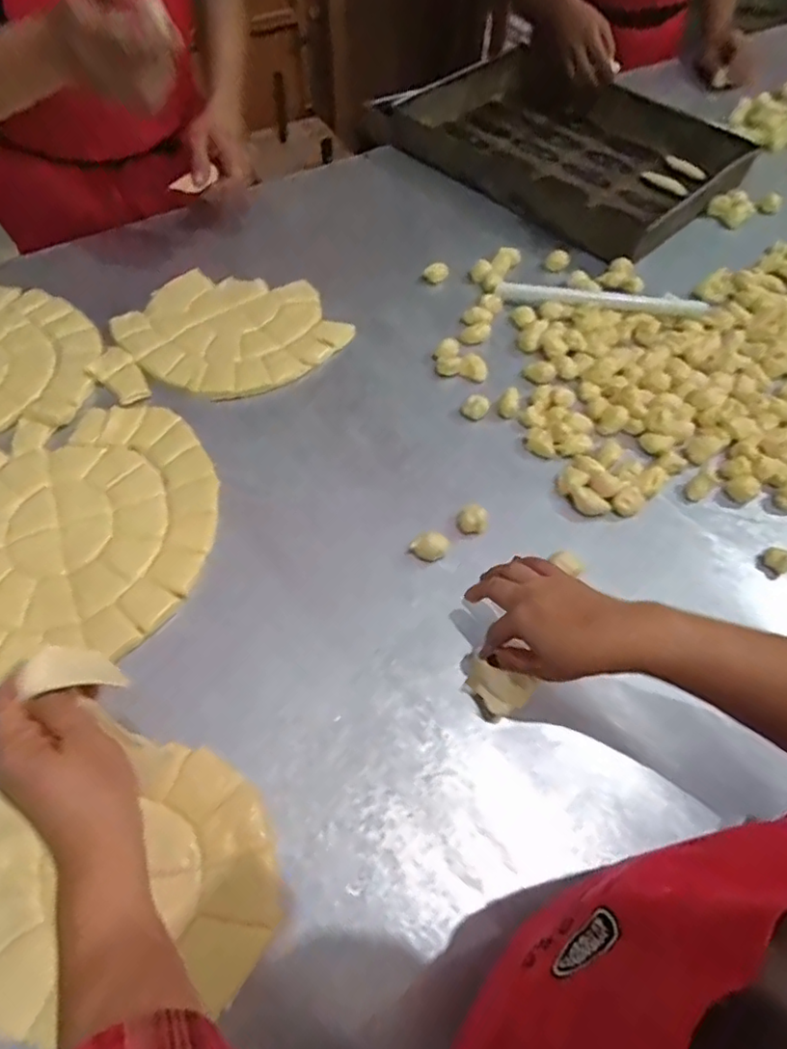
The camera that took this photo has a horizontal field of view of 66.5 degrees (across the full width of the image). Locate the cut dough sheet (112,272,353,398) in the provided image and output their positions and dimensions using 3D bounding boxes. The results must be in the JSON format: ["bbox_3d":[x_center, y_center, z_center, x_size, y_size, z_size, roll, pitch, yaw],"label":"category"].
[{"bbox_3d":[-0.207,-0.254,0.778,0.254,0.015,0.221,29,61,17],"label":"cut dough sheet"}]

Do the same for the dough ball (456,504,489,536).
[{"bbox_3d":[0.083,-0.003,0.623,0.032,0.031,0.027,14,58,8],"label":"dough ball"}]

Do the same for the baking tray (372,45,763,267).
[{"bbox_3d":[0.267,-0.657,1.012,0.363,0.072,0.569,-39,66,-22],"label":"baking tray"}]

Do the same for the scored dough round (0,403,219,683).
[{"bbox_3d":[-0.332,0.006,0.615,0.300,0.011,0.288,0,57,-1],"label":"scored dough round"}]

